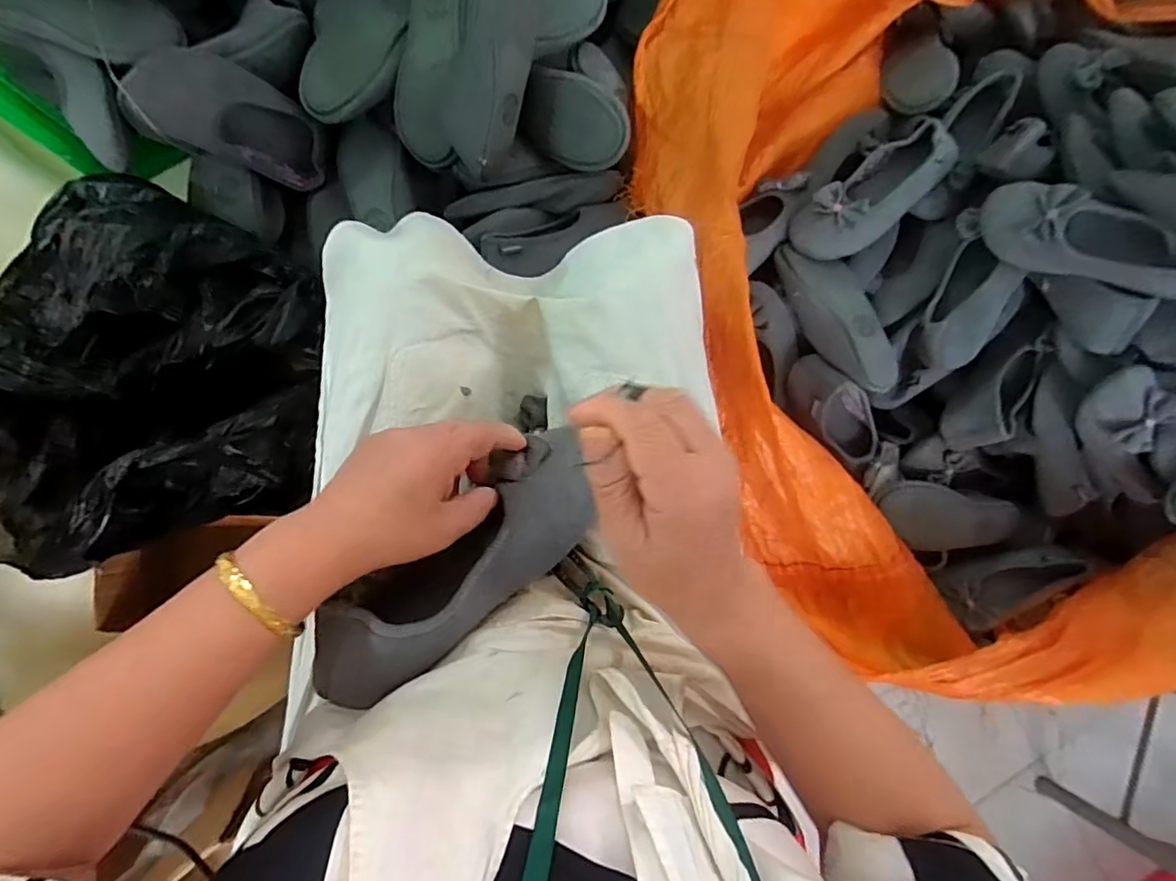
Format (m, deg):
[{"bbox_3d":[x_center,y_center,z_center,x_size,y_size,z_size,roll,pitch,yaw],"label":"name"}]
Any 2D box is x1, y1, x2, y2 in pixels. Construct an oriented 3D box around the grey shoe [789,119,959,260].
[{"bbox_3d":[0.381,-0.326,0.743,0.220,0.079,0.097,-35,90,-8],"label":"grey shoe"}]

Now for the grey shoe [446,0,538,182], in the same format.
[{"bbox_3d":[-0.110,-0.429,0.645,0.077,0.067,0.226,14,116,-5],"label":"grey shoe"}]

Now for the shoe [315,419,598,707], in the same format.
[{"bbox_3d":[-0.083,0.085,0.372,0.219,0.056,0.075,-40,91,-15],"label":"shoe"}]

